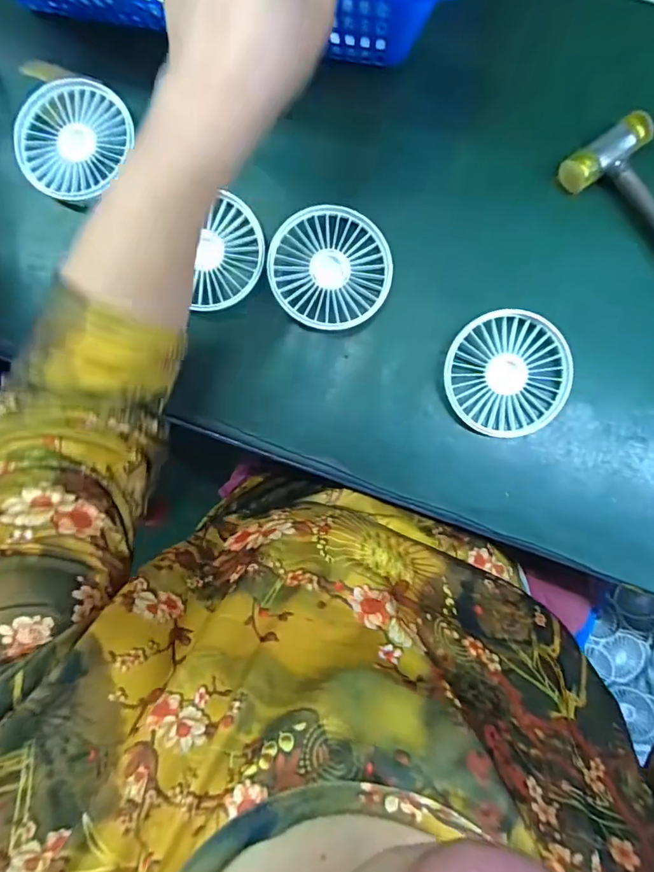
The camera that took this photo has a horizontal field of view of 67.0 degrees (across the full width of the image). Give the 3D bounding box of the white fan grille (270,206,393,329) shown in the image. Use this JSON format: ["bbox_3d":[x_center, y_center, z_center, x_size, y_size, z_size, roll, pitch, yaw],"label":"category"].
[{"bbox_3d":[0.003,-0.124,0.364,0.086,0.021,0.087,0,91,4],"label":"white fan grille"}]

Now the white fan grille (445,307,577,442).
[{"bbox_3d":[0.131,-0.045,0.360,0.087,0.017,0.087,0,91,4],"label":"white fan grille"}]

